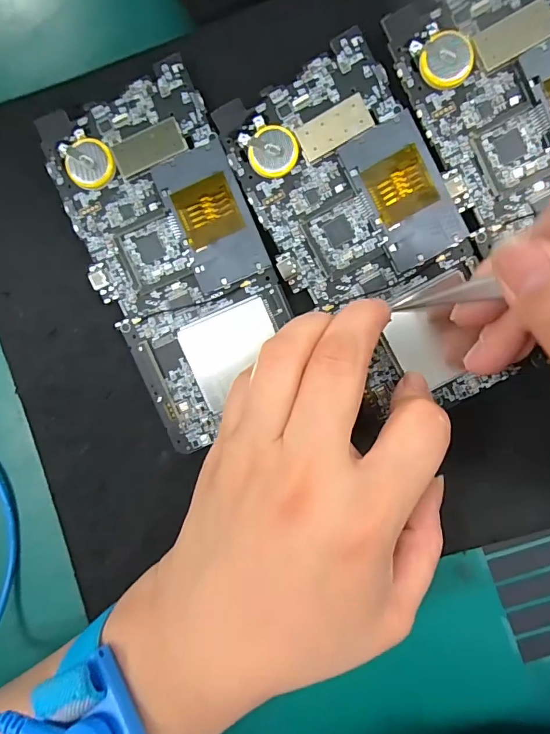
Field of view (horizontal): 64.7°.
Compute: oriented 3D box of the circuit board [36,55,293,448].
[{"bbox_3d":[-0.041,-0.045,0.188,0.072,0.005,0.147,-22,96,4],"label":"circuit board"}]

